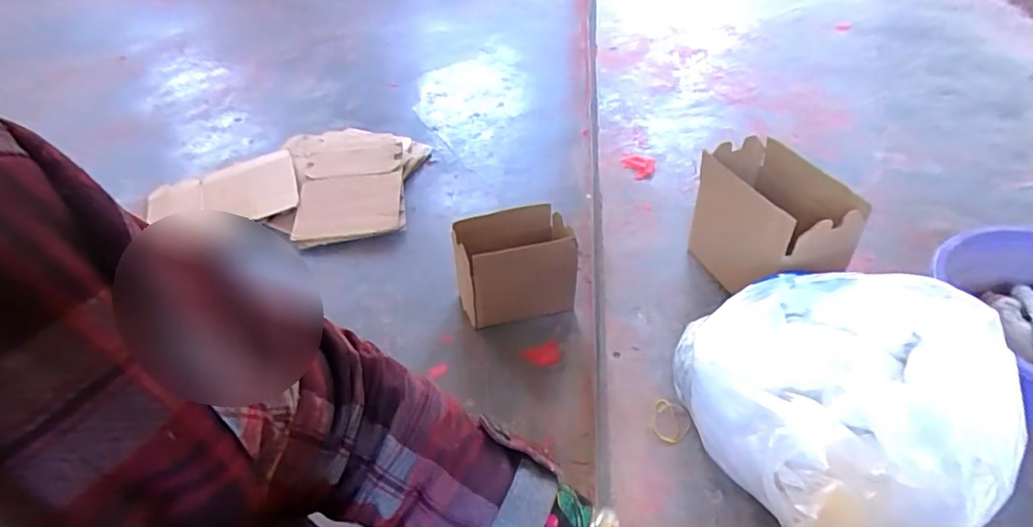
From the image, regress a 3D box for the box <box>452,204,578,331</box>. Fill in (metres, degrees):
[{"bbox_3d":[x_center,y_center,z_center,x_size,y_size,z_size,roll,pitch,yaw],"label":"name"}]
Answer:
[{"bbox_3d":[-0.005,0.009,1.019,0.207,0.189,0.113,-9,44,-7],"label":"box"}]

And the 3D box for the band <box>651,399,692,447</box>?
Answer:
[{"bbox_3d":[0.189,0.195,0.672,0.043,0.009,0.054,7,49,19],"label":"band"}]

